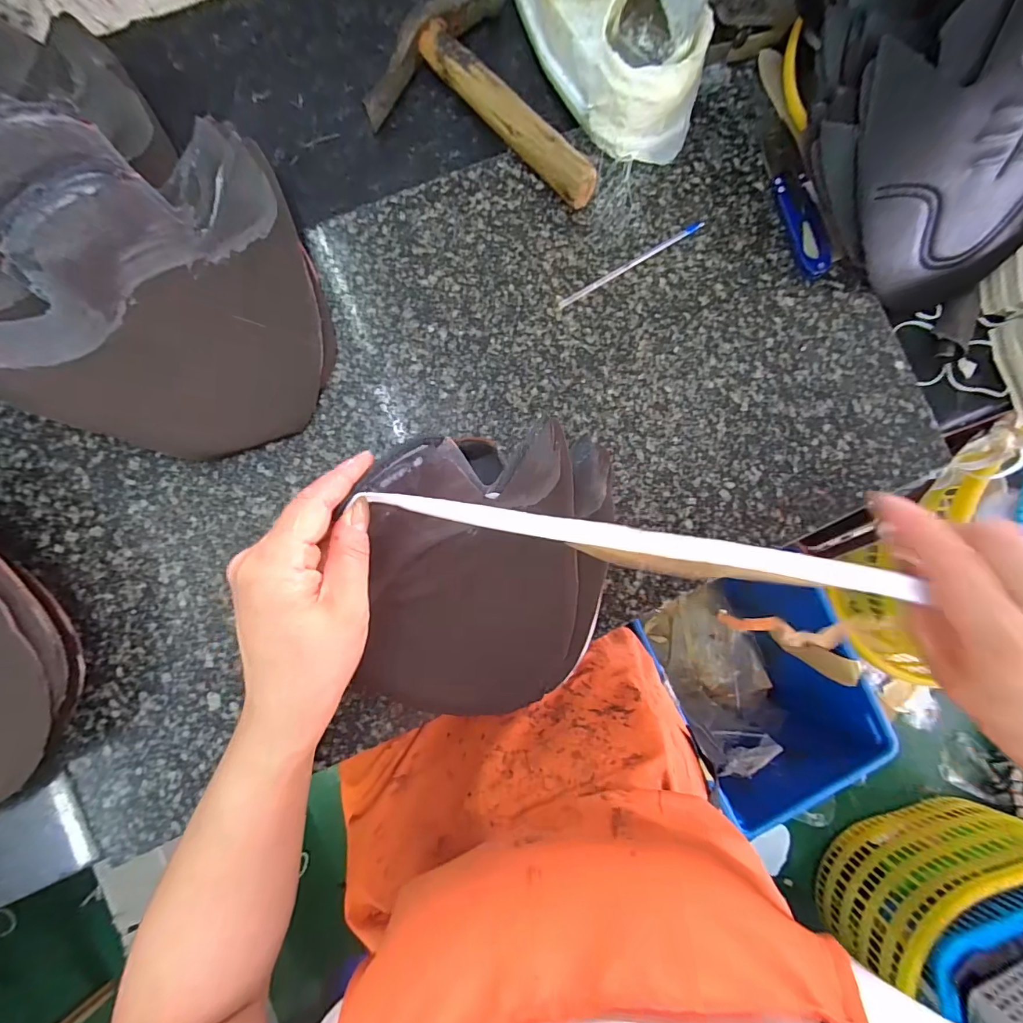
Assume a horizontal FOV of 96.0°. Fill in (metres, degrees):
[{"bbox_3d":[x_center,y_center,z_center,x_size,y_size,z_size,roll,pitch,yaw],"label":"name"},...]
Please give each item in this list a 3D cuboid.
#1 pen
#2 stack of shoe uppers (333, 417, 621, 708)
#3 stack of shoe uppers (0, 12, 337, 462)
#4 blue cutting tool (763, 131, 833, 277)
[{"bbox_3d":[0.089,-0.182,0.337,0.125,0.005,0.006,-32,89,-5],"label":"pen"},{"bbox_3d":[-0.010,0.037,0.292,0.148,0.067,0.188,5,84,-6],"label":"stack of shoe uppers"},{"bbox_3d":[-0.299,-0.189,0.291,0.383,0.057,0.221,25,85,-2],"label":"stack of shoe uppers"},{"bbox_3d":[0.213,-0.232,0.345,0.023,0.015,0.117,-12,87,-4],"label":"blue cutting tool"}]

